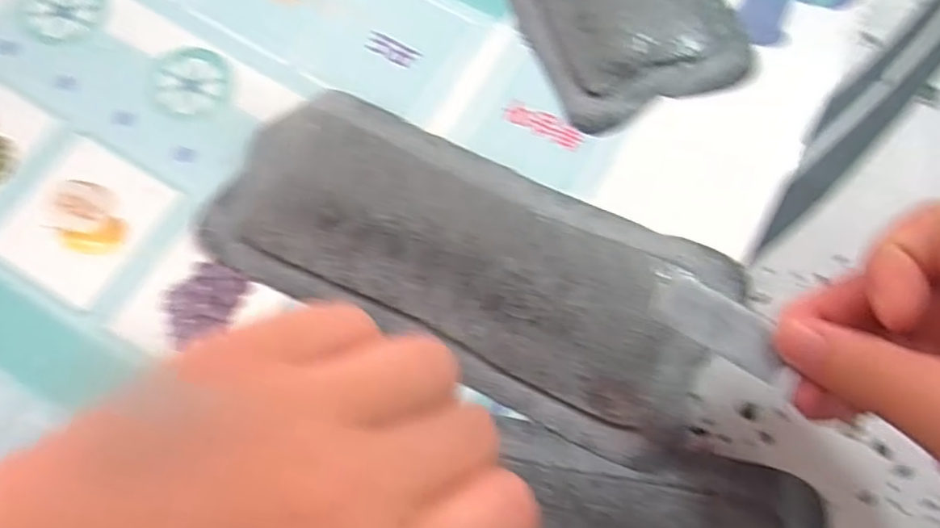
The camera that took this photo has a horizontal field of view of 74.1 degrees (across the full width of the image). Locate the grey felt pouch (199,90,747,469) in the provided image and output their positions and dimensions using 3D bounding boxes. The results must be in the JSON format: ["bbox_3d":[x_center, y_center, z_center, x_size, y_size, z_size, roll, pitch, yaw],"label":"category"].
[{"bbox_3d":[-0.003,-0.004,0.272,0.220,0.014,0.096,26,73,10],"label":"grey felt pouch"}]

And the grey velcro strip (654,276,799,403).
[{"bbox_3d":[0.088,0.023,0.213,0.052,0.005,0.020,38,75,15],"label":"grey velcro strip"}]

